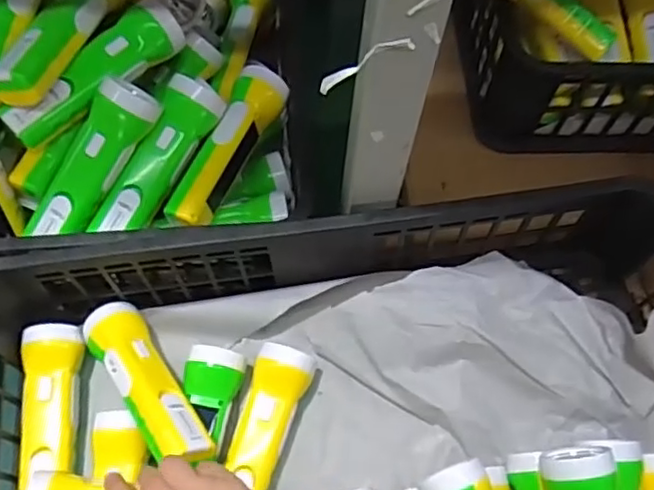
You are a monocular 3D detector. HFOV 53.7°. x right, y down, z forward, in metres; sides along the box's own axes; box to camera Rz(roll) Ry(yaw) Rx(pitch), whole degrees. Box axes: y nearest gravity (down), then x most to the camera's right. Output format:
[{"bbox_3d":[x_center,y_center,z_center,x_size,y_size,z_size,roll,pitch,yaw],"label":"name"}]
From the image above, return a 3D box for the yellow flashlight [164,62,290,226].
[{"bbox_3d":[-0.089,-0.093,0.598,0.046,0.043,0.179,20,62,9],"label":"yellow flashlight"}]

